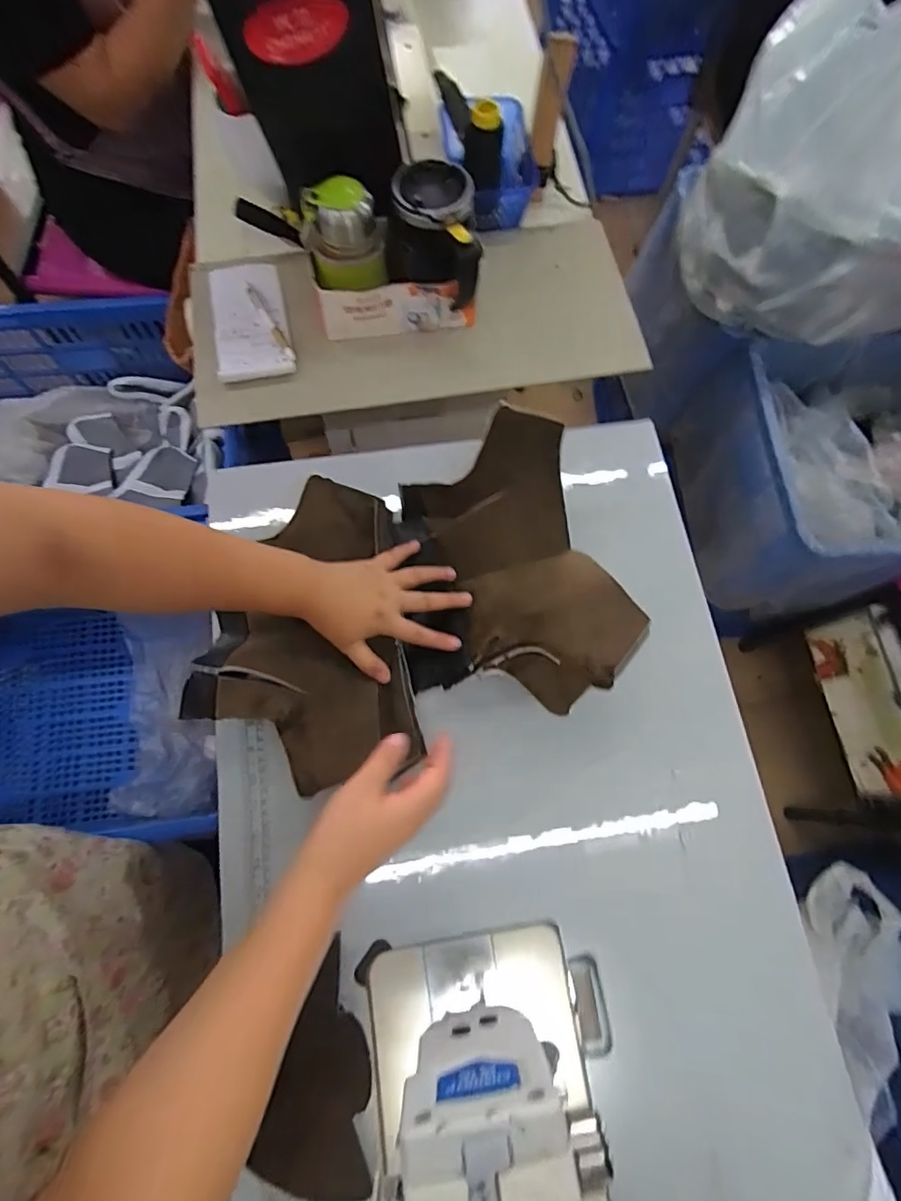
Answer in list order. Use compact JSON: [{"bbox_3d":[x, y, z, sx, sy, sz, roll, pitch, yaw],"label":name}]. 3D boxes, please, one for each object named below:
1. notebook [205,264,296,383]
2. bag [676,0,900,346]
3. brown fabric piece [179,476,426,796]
[{"bbox_3d":[-0.247,-0.340,0.654,0.092,0.018,0.169,-15,72,2],"label":"notebook"},{"bbox_3d":[0.670,-0.645,0.767,0.516,0.379,0.351,-4,73,-4],"label":"bag"},{"bbox_3d":[-0.150,0.032,0.527,0.200,0.063,0.310,-9,74,-5],"label":"brown fabric piece"}]

